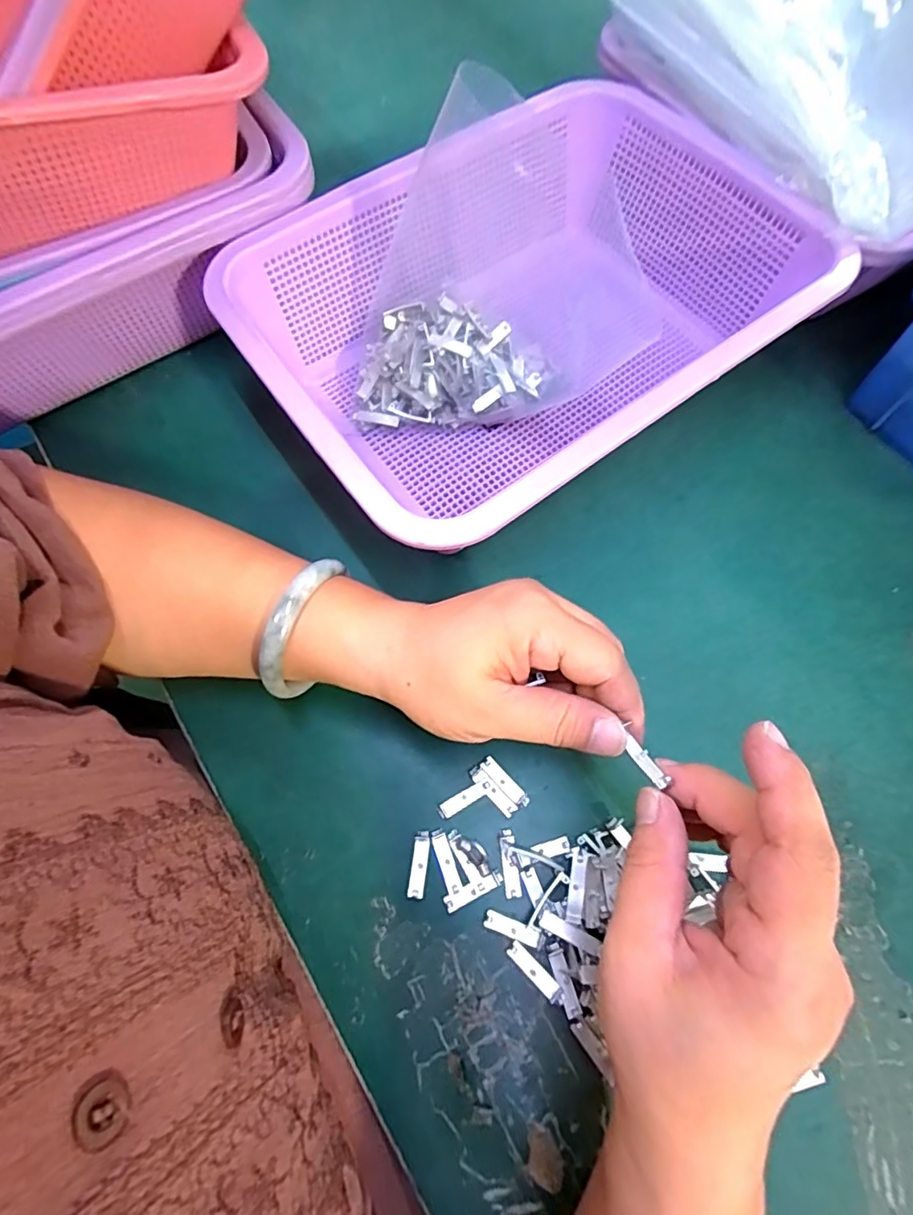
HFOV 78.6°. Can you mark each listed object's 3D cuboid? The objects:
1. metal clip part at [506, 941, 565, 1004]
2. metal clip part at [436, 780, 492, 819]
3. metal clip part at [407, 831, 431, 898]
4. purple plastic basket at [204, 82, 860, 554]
[{"bbox_3d":[0.035,0.162,0.246,0.029,0.004,0.007,42,75,16],"label":"metal clip part"},{"bbox_3d":[0.004,0.094,0.272,0.028,0.004,0.007,-26,70,-9],"label":"metal clip part"},{"bbox_3d":[-0.017,0.121,0.262,0.008,0.004,0.029,6,69,3],"label":"metal clip part"},{"bbox_3d":[0.041,-0.167,0.333,0.297,0.087,0.221,-35,72,-12],"label":"purple plastic basket"}]

